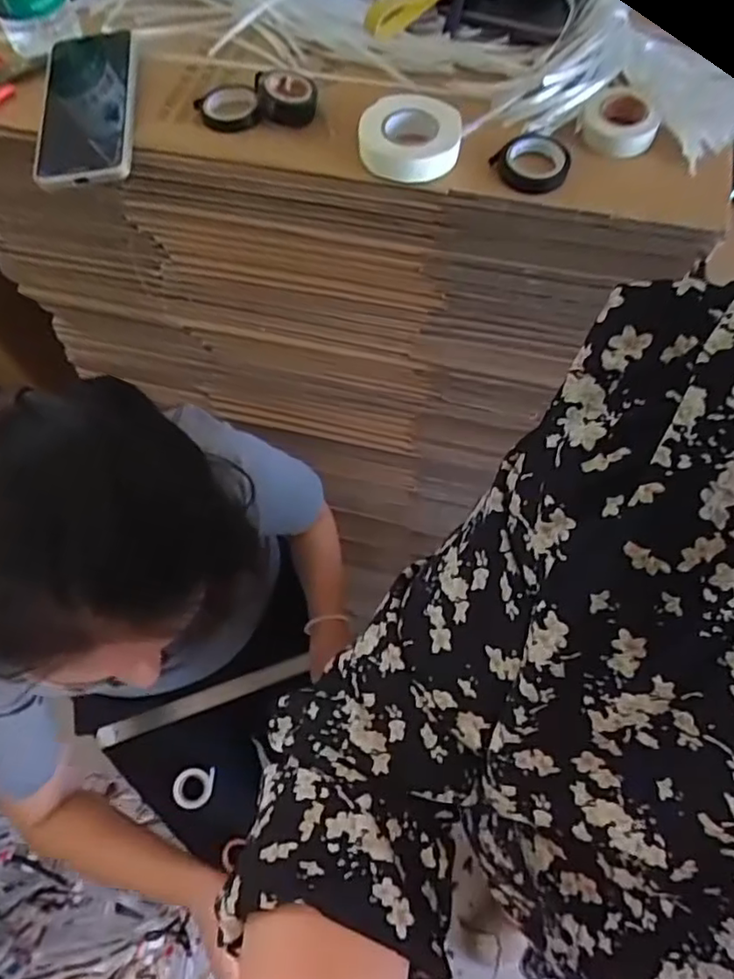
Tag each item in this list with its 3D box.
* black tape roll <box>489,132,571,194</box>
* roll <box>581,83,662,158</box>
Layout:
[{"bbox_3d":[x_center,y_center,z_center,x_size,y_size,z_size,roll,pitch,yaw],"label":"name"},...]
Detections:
[{"bbox_3d":[0.128,-0.252,0.494,0.055,0.009,0.059,-1,65,2],"label":"black tape roll"},{"bbox_3d":[0.197,-0.286,0.495,0.056,0.026,0.052,-1,65,2],"label":"roll"}]

